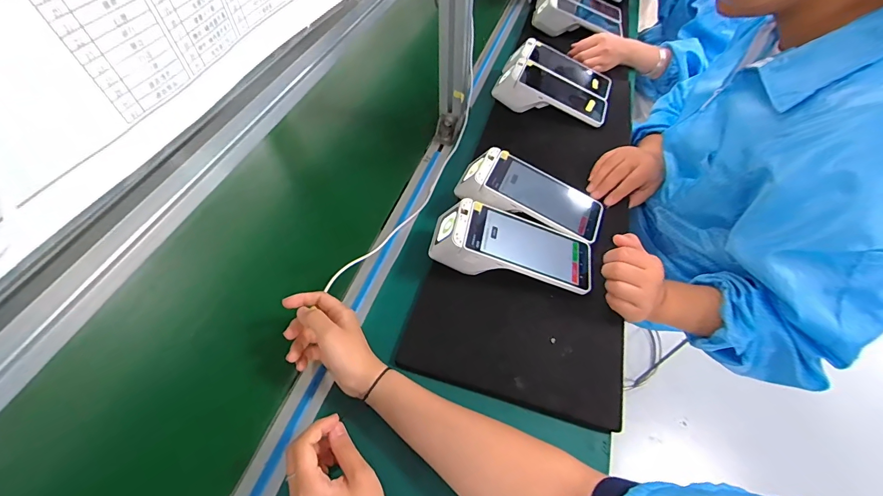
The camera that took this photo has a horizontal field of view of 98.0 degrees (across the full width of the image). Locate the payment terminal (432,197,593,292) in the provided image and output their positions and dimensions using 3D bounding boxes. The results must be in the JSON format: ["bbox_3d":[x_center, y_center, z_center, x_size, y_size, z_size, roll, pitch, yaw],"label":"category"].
[{"bbox_3d":[0.091,-0.001,0.498,0.208,0.062,0.093,10,54,5],"label":"payment terminal"}]

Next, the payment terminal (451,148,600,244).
[{"bbox_3d":[0.129,-0.078,0.551,0.206,0.052,0.091,22,56,14],"label":"payment terminal"}]

